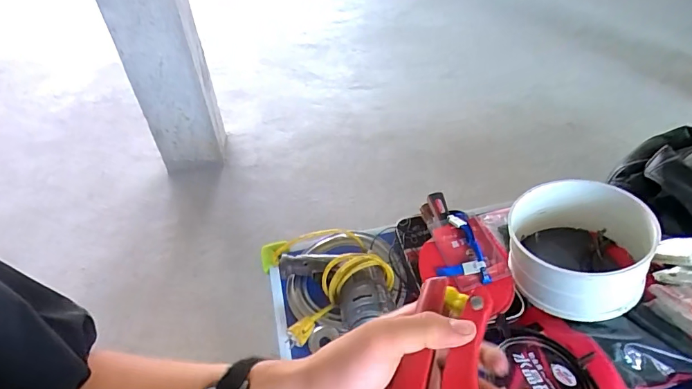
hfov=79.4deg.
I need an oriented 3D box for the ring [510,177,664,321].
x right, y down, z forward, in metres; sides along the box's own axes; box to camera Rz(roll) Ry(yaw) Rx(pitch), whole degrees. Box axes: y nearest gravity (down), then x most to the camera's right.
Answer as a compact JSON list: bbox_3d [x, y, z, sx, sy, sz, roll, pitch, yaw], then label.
[{"bbox_3d":[0.372,0.085,0.674,0.210,0.131,0.182,20,47,23],"label":"ring"}]

